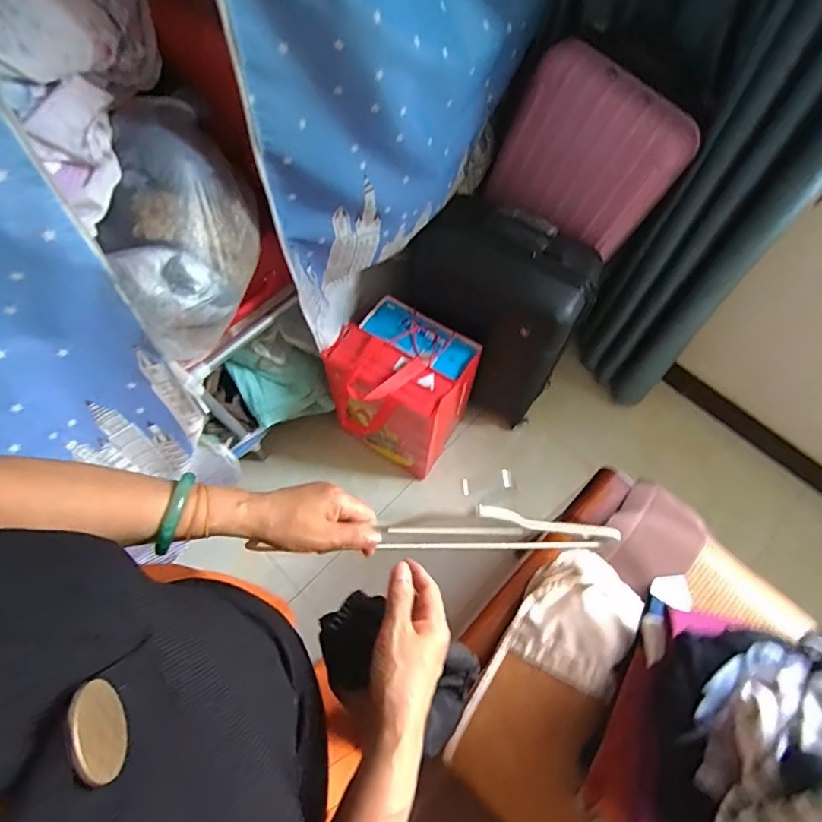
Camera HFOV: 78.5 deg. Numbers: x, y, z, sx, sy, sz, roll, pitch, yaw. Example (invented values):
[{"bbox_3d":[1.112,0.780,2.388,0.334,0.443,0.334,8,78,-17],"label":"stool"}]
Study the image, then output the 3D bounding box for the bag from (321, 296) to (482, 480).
[{"bbox_3d":[-0.027,-0.040,1.265,0.290,0.363,0.281,33,69,14],"label":"bag"}]

